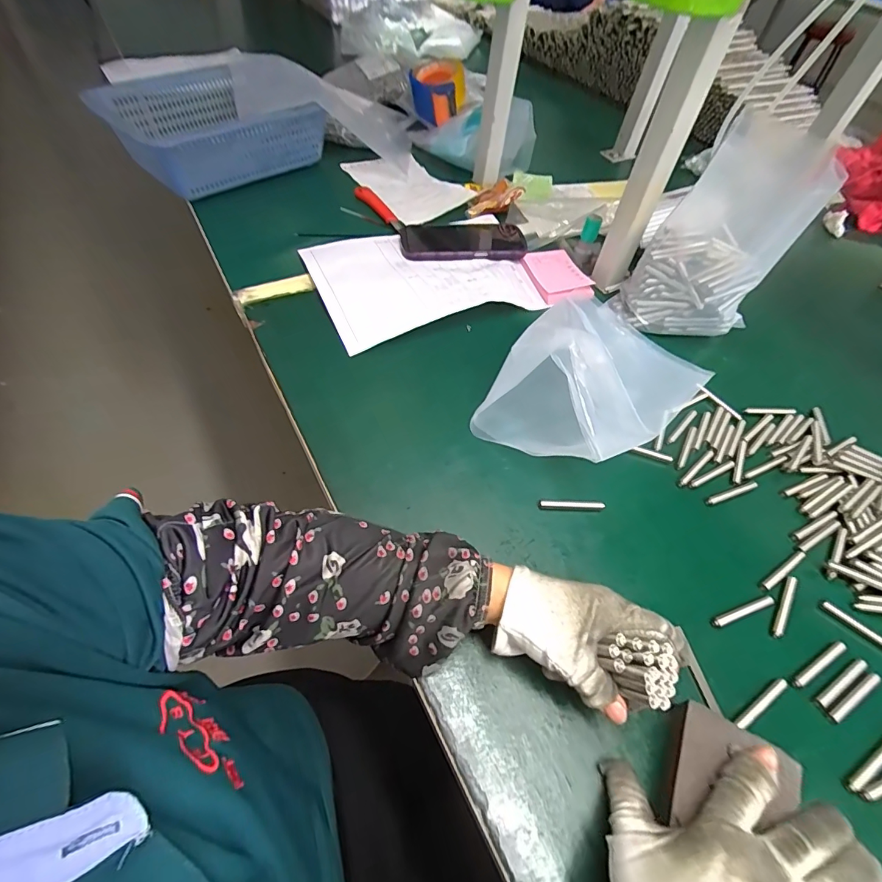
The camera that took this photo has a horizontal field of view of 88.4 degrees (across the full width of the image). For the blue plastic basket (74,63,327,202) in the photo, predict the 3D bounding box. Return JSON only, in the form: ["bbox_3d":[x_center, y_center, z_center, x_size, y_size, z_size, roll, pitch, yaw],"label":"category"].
[{"bbox_3d":[-0.346,-0.467,0.689,0.263,0.096,0.223,-33,64,-26],"label":"blue plastic basket"}]

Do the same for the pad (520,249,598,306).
[{"bbox_3d":[0.153,-0.222,0.601,0.069,0.011,0.109,-12,57,-13],"label":"pad"}]

